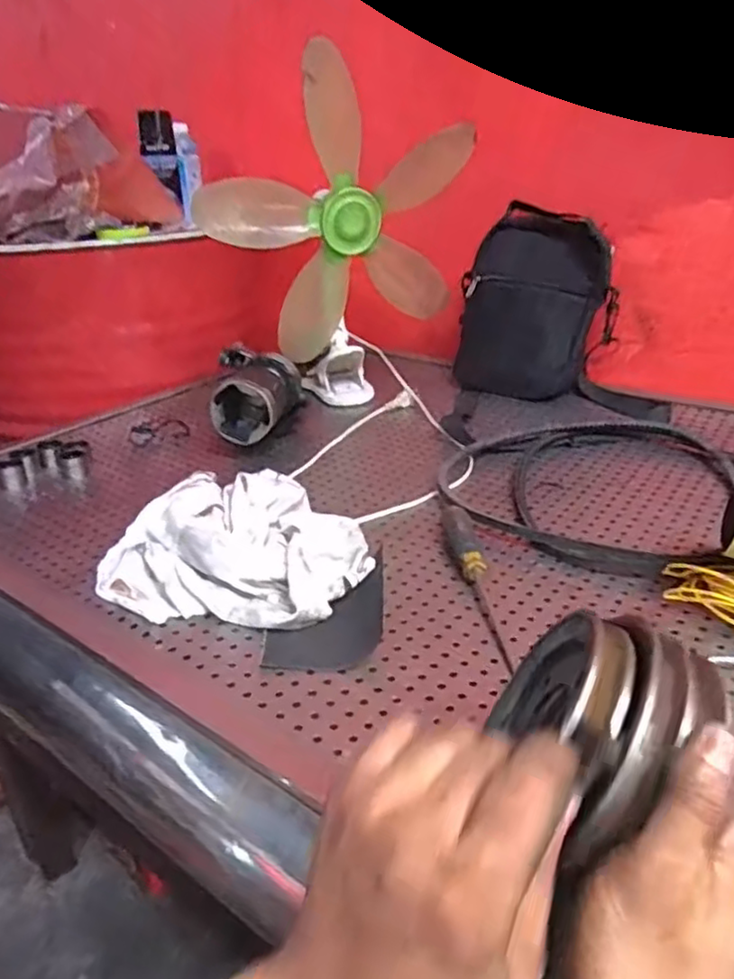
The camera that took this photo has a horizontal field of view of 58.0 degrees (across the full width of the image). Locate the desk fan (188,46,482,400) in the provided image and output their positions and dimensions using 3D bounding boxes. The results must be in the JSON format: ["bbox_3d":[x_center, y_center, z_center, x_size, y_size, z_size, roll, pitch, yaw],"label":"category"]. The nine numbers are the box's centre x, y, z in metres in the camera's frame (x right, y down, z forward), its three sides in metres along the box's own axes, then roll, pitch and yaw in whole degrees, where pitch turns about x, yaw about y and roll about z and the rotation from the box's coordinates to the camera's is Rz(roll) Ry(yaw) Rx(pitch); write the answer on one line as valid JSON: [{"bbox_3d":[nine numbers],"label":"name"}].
[{"bbox_3d":[-0.047,-0.330,0.920,0.330,0.425,0.154,-16,28,-25],"label":"desk fan"}]

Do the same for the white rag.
[{"bbox_3d":[-0.120,0.041,0.620,0.243,0.039,0.225,3,26,12],"label":"white rag"}]

